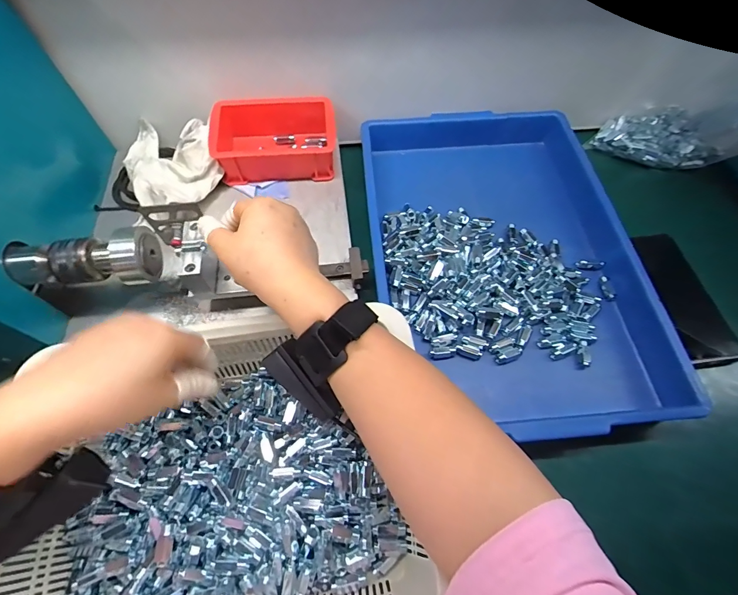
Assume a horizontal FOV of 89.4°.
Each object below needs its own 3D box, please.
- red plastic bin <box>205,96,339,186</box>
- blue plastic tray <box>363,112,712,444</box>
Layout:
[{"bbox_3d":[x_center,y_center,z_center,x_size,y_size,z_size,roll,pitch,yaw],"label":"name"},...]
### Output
[{"bbox_3d":[-0.120,-0.205,0.483,0.150,0.055,0.099,-5,62,-4],"label":"red plastic bin"},{"bbox_3d":[0.157,-0.057,0.448,0.301,0.063,0.429,-5,62,-4],"label":"blue plastic tray"}]

